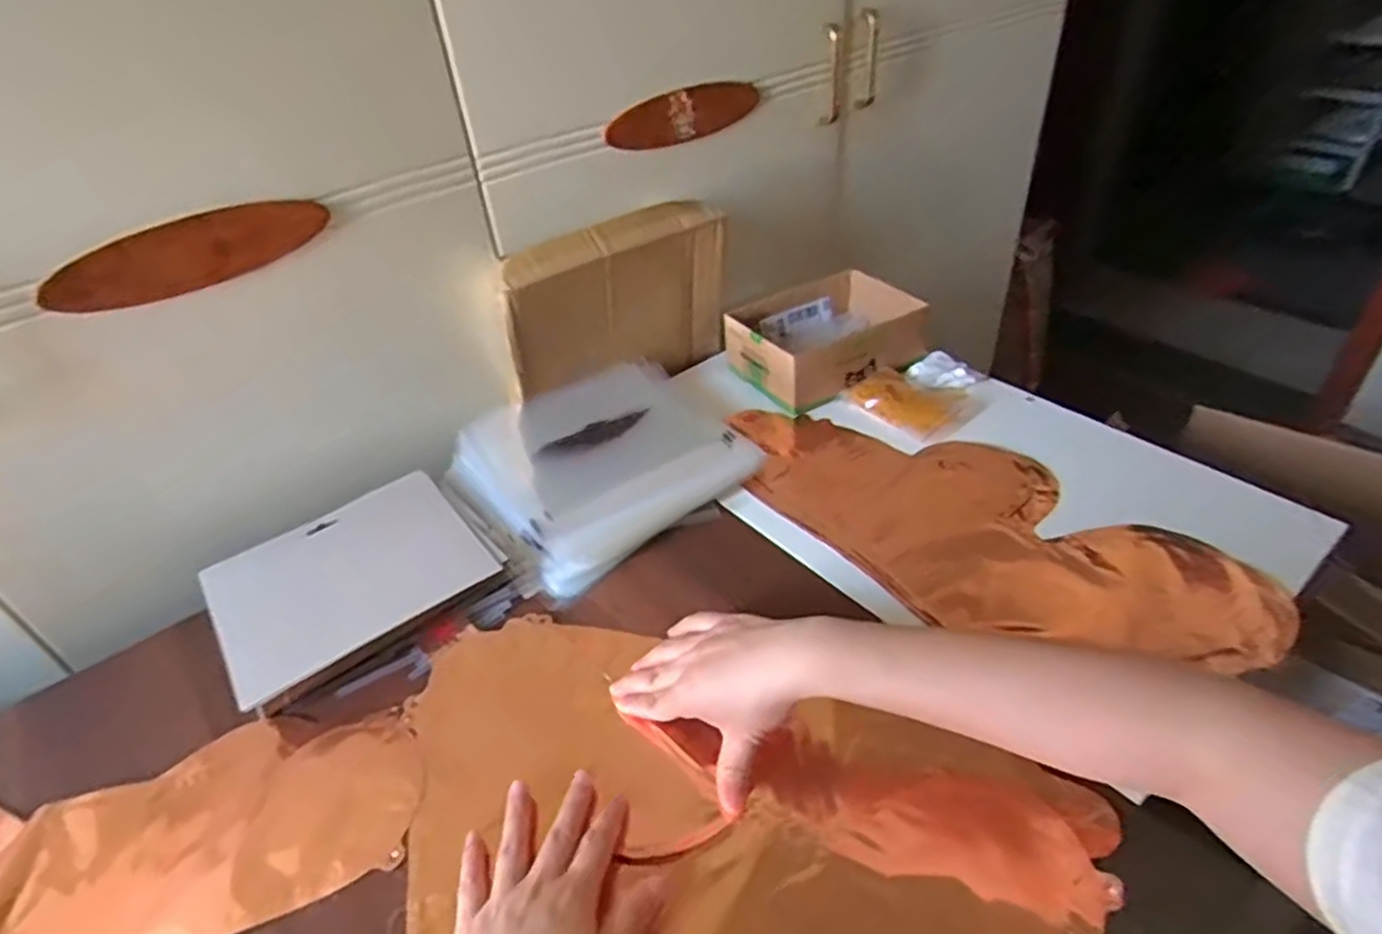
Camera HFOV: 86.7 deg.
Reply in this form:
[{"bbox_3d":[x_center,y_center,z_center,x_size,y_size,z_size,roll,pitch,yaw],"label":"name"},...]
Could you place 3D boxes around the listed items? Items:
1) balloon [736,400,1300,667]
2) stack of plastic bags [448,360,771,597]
[{"bbox_3d":[0.233,0.051,0.643,0.233,0.043,0.459,-29,44,-25],"label":"balloon"},{"bbox_3d":[-0.087,-0.009,0.700,0.243,0.043,0.237,-29,43,-25],"label":"stack of plastic bags"}]

